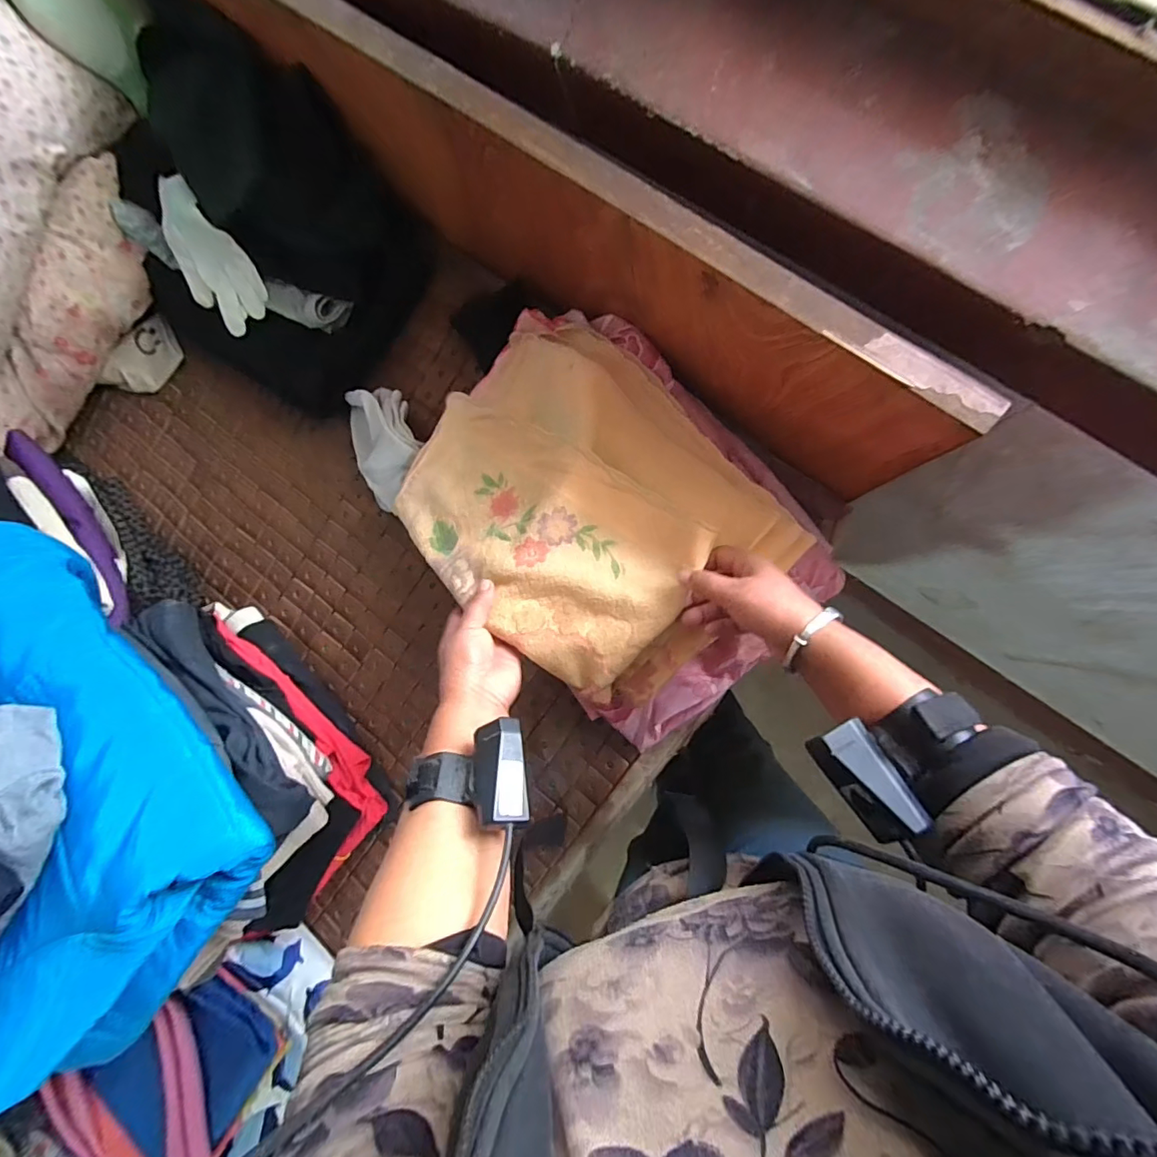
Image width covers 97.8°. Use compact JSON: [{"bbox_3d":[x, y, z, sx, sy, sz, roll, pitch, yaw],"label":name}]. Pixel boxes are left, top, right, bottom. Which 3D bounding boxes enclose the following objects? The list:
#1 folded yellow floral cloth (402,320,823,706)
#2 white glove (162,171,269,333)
[{"bbox_3d":[-0.002,-0.073,0.501,0.277,0.072,0.357,-47,72,2],"label":"folded yellow floral cloth"},{"bbox_3d":[-0.443,-0.378,0.602,0.094,0.025,0.155,-33,103,24],"label":"white glove"}]

